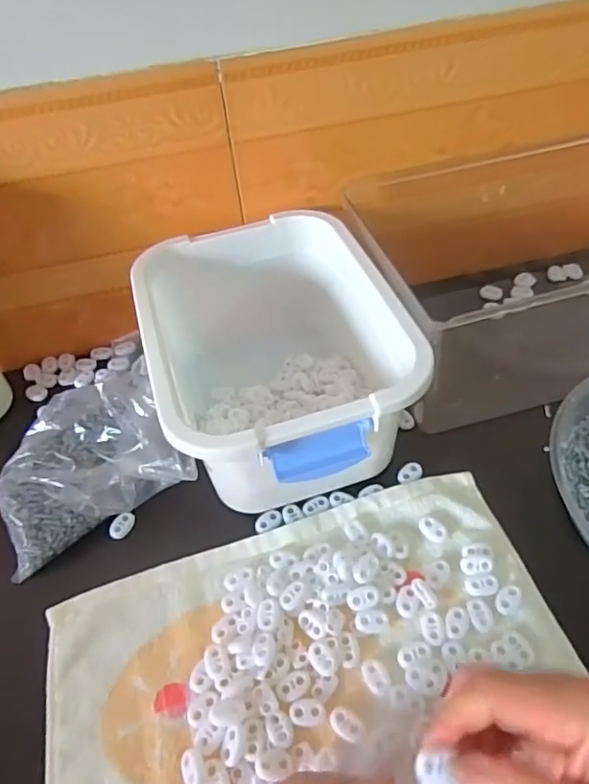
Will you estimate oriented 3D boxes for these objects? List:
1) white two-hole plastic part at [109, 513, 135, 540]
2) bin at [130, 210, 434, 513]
[{"bbox_3d":[-0.138,0.107,0.452,0.012,0.010,0.022,19,52,22],"label":"white two-hole plastic part"},{"bbox_3d":[-0.018,-0.025,0.477,0.184,0.119,0.248,-16,47,-9],"label":"bin"}]

